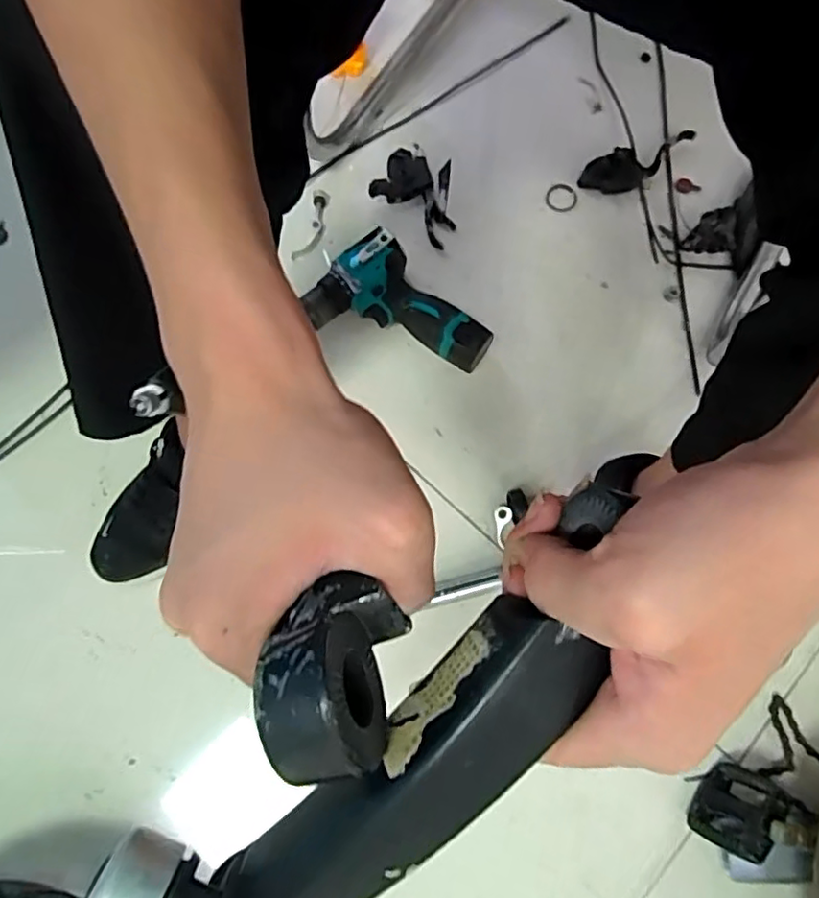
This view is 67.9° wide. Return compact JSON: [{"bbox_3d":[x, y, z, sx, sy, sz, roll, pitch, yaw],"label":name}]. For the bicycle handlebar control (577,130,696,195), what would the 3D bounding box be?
[{"bbox_3d":[0.305,-0.369,0.781,0.165,0.039,0.053,-25,74,-7],"label":"bicycle handlebar control"}]

